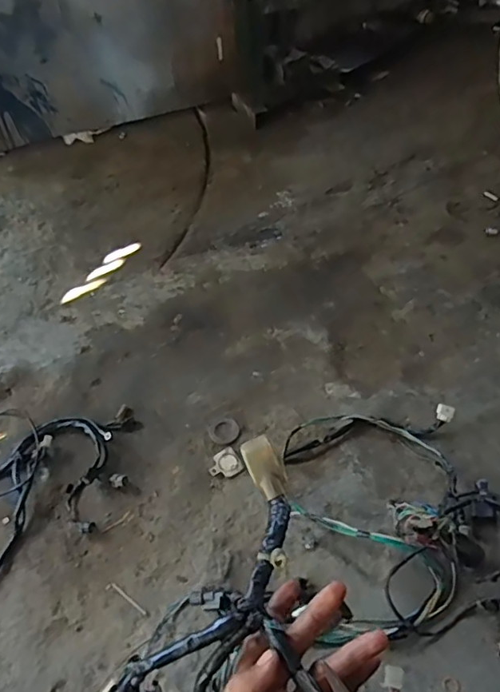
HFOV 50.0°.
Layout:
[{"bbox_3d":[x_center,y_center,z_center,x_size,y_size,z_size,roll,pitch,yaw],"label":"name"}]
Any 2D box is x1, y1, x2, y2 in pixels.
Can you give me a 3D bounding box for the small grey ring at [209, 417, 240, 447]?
[{"bbox_3d":[-0.045,0.151,0.949,0.053,0.007,0.050,-2,49,3],"label":"small grey ring"}]

